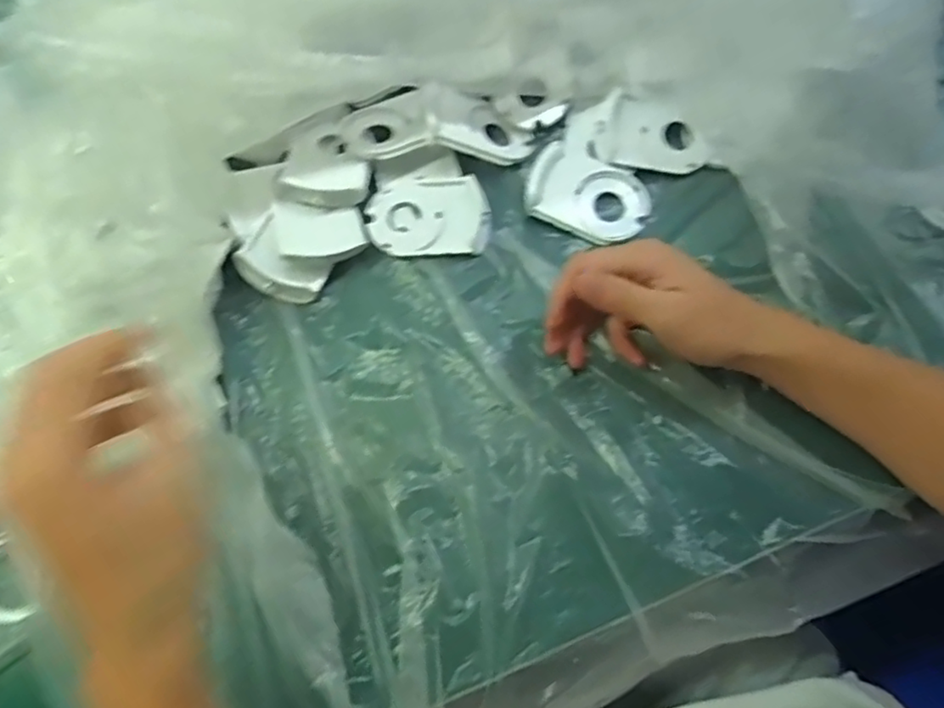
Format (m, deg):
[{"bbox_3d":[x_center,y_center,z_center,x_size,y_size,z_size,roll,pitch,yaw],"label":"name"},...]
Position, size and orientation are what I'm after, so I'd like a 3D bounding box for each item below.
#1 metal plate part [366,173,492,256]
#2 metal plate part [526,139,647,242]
[{"bbox_3d":[-0.030,-0.097,0.441,0.083,0.008,0.057,0,70,1],"label":"metal plate part"},{"bbox_3d":[0.081,-0.114,0.442,0.085,0.010,0.063,27,73,11],"label":"metal plate part"}]

